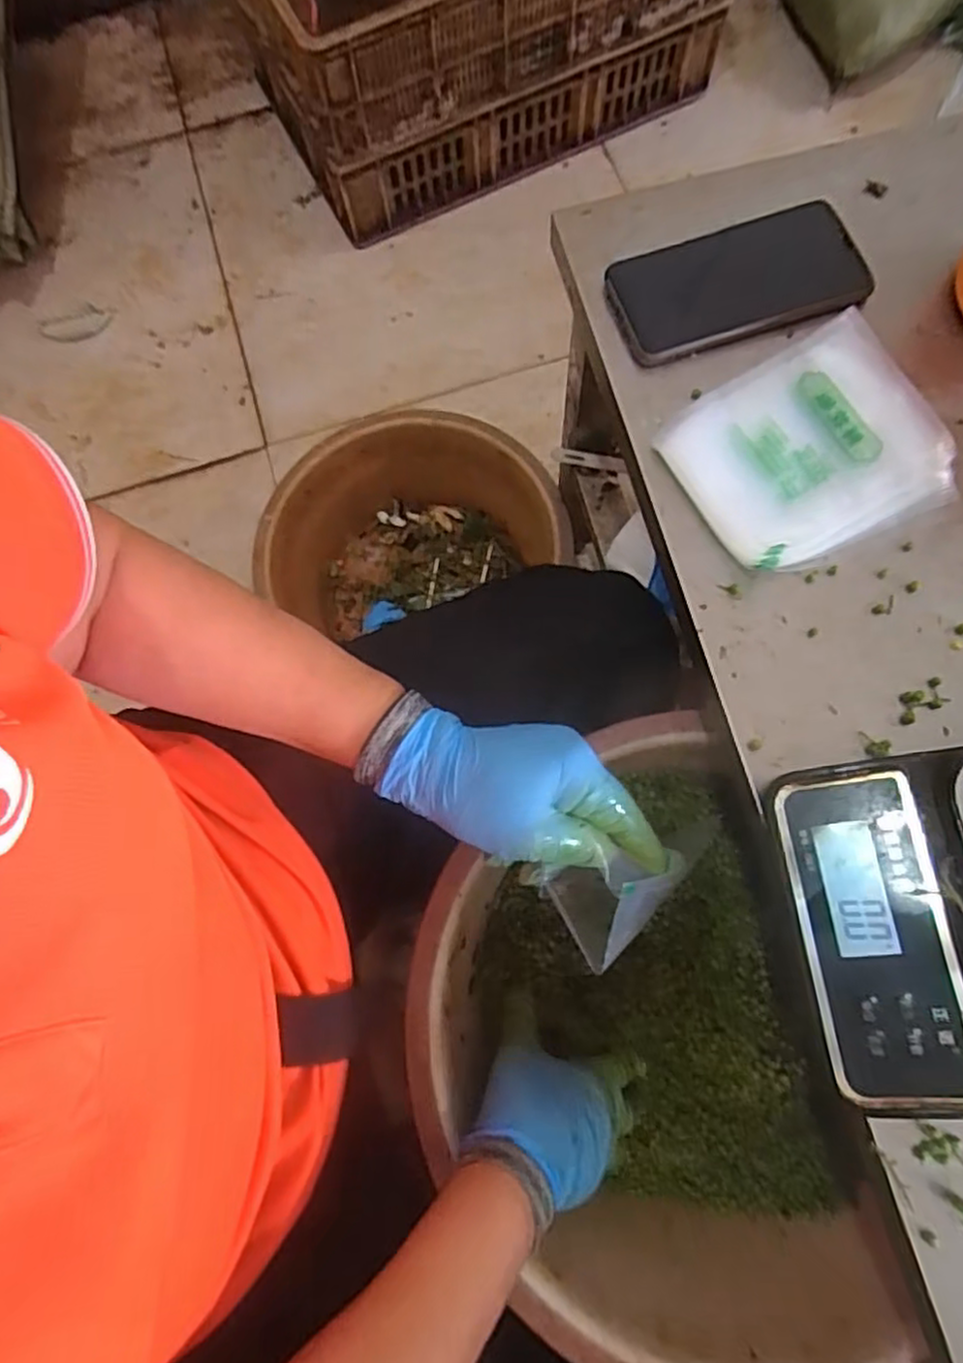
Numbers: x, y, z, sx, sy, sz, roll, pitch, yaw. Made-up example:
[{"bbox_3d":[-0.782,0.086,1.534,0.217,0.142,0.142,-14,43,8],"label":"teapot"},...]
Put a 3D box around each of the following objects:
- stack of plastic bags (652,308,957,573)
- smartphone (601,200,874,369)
[{"bbox_3d":[0.190,-0.134,0.409,0.152,0.015,0.124,-29,75,-7],"label":"stack of plastic bags"},{"bbox_3d":[0.159,-0.246,0.439,0.151,0.008,0.076,-17,74,-4],"label":"smartphone"}]

